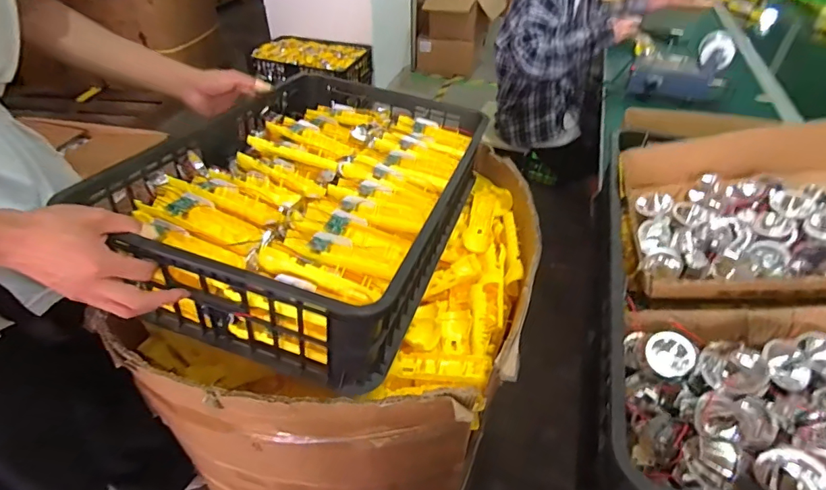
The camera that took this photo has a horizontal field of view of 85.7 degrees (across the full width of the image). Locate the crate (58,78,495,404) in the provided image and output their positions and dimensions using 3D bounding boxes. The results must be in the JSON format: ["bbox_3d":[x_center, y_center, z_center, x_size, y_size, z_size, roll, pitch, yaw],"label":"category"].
[{"bbox_3d":[-0.136,-0.109,0.701,0.405,0.150,0.594,12,44,13],"label":"crate"}]

